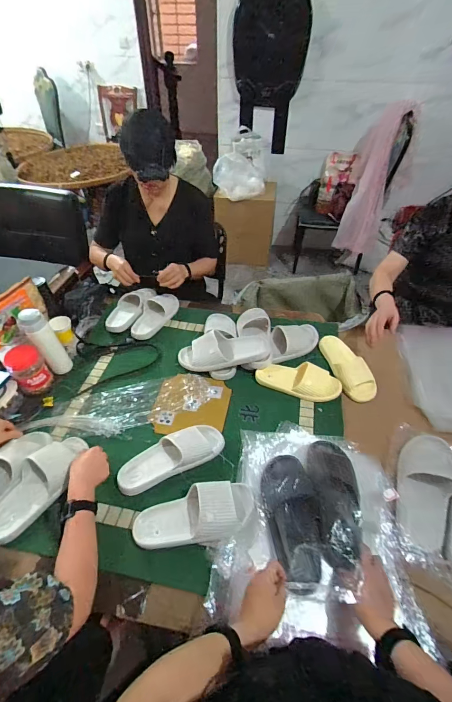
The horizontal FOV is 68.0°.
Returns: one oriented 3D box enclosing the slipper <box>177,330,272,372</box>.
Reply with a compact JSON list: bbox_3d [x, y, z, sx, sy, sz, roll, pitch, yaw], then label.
[{"bbox_3d":[-0.012,-0.005,1.034,0.293,0.075,0.102,-7,45,9],"label":"slipper"}]

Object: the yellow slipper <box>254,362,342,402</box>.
[{"bbox_3d":[0.208,0.086,0.988,0.249,0.075,0.086,9,45,25],"label":"yellow slipper"}]

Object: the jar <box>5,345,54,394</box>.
[{"bbox_3d":[-0.576,0.054,0.986,0.086,0.121,0.087,0,45,0],"label":"jar"}]

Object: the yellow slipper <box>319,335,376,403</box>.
[{"bbox_3d":[0.376,0.041,1.034,0.096,0.076,0.252,-10,47,-11],"label":"yellow slipper"}]

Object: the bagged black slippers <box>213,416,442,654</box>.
[{"bbox_3d":[0.184,0.332,0.692,0.379,0.107,0.395,6,46,5],"label":"bagged black slippers"}]

